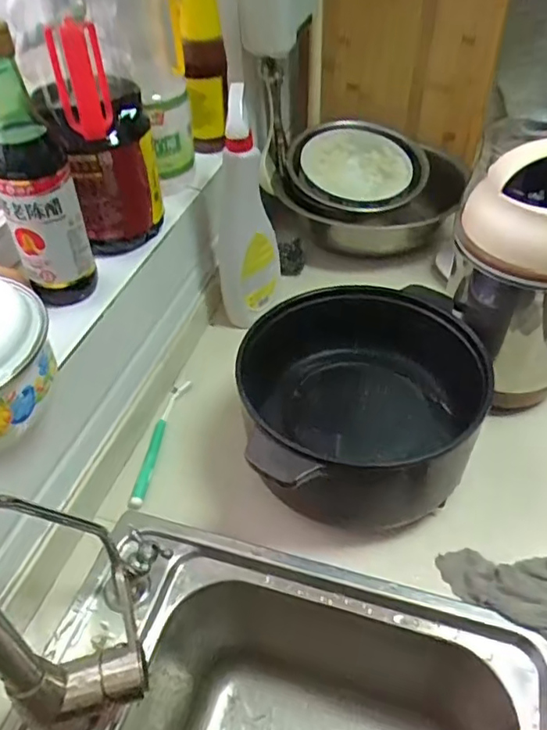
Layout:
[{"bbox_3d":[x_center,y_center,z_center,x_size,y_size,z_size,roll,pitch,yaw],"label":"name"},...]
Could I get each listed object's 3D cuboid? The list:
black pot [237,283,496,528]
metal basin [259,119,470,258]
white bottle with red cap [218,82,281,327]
[{"bbox_3d":[0.095,0.034,0.607,0.237,0.112,0.234,-2,45,2],"label":"black pot"},{"bbox_3d":[0.164,-0.326,1.019,0.303,0.111,0.341,18,48,20],"label":"metal basin"},{"bbox_3d":[-0.031,-0.187,0.757,0.076,0.303,0.073,-2,45,2],"label":"white bottle with red cap"}]

